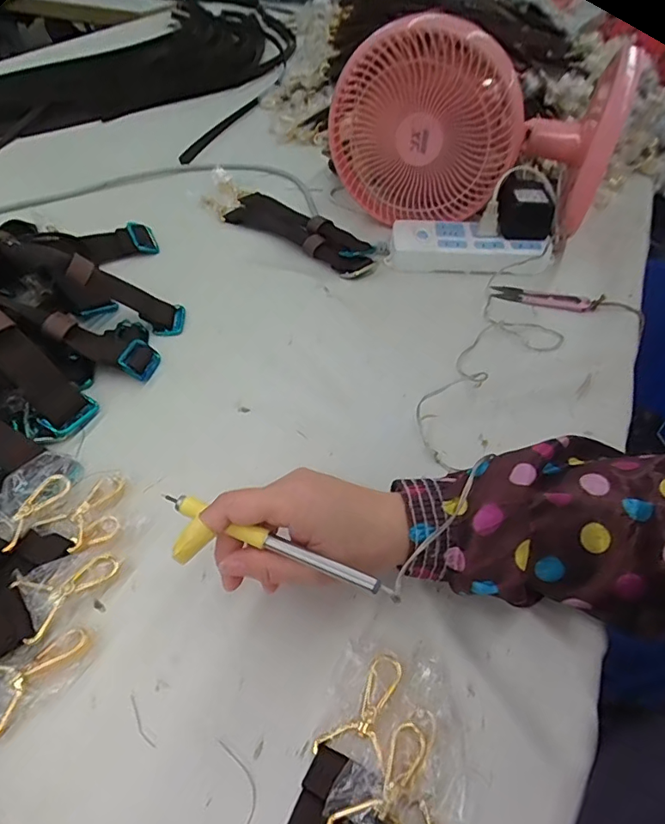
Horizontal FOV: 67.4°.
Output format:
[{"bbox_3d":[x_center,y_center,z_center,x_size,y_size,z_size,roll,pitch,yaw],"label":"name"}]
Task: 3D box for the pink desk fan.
[{"bbox_3d":[0.171,-0.360,0.613,0.320,0.184,0.169,12,50,9],"label":"pink desk fan"}]

